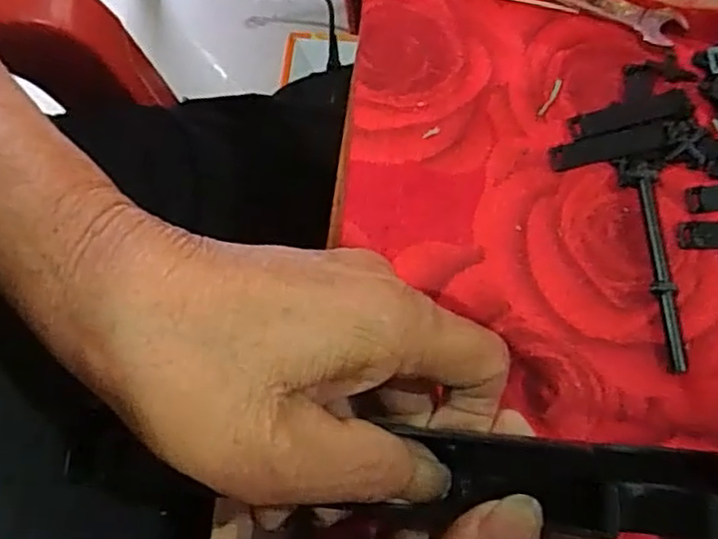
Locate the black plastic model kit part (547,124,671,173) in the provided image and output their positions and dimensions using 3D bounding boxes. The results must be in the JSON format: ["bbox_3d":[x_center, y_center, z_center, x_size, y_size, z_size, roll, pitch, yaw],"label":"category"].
[{"bbox_3d":[0.098,-0.047,0.269,0.046,0.004,0.013,-11,75,8],"label":"black plastic model kit part"}]

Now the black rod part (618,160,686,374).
[{"bbox_3d":[0.111,-0.003,0.255,0.010,0.007,0.081,-7,76,1],"label":"black rod part"}]

